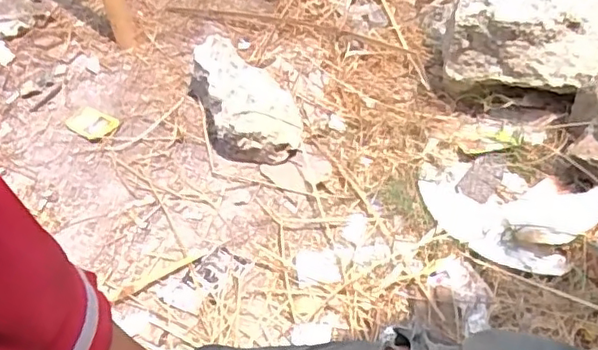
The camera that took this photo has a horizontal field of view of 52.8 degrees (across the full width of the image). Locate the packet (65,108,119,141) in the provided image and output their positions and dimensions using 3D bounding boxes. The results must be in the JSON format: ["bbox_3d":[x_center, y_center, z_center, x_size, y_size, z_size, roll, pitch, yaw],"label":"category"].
[{"bbox_3d":[-0.420,-0.104,1.219,0.112,0.008,0.063,20,66,25],"label":"packet"}]

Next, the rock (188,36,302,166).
[{"bbox_3d":[-0.105,-0.146,1.173,0.161,0.111,0.283,-20,49,-15],"label":"rock"}]

